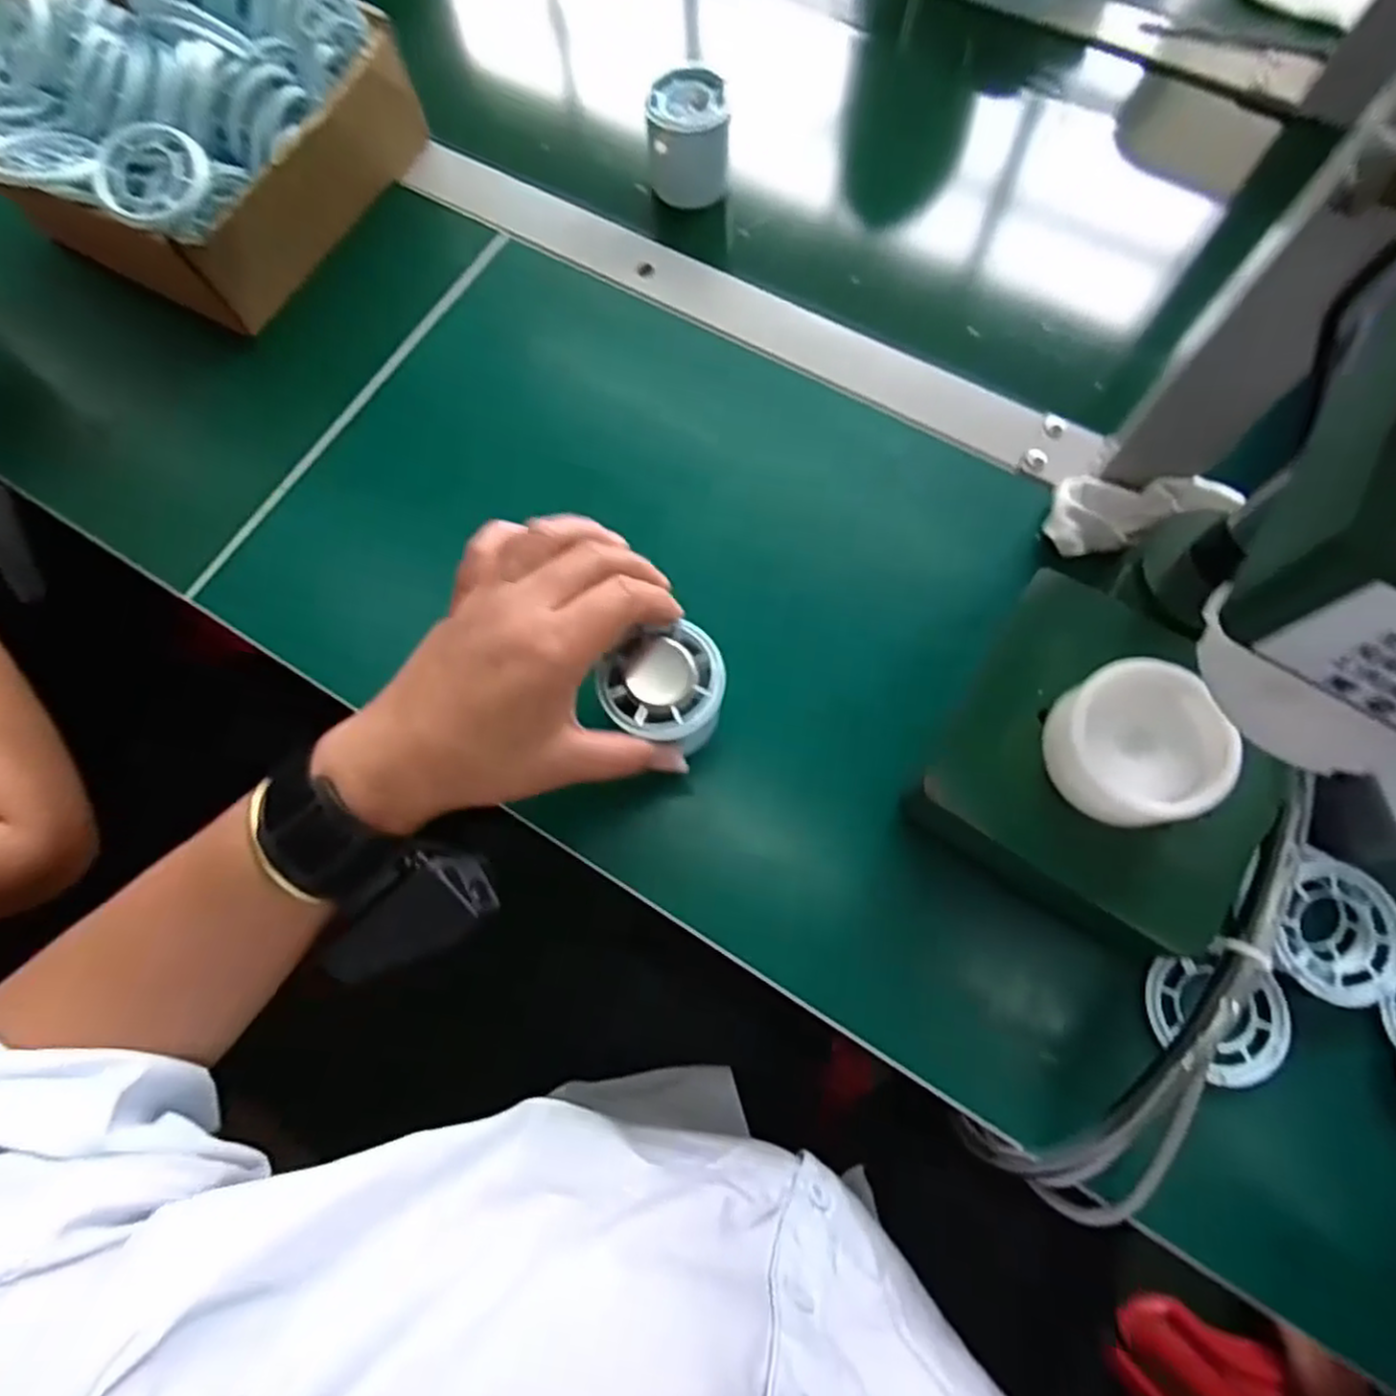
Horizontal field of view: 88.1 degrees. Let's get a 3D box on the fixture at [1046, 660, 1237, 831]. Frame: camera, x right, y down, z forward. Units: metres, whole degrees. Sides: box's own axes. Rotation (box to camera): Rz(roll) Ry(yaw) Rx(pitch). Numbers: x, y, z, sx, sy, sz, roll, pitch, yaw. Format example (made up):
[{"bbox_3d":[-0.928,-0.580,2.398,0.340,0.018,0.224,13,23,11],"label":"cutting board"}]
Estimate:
[{"bbox_3d":[0.177,0.018,0.285,0.064,0.033,0.059,-1,73,2],"label":"fixture"}]

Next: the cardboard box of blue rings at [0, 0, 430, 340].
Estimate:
[{"bbox_3d":[-0.312,-0.341,0.436,0.206,0.101,0.198,24,75,9],"label":"cardboard box of blue rings"}]

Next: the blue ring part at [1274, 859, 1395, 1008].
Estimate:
[{"bbox_3d":[0.273,0.101,0.308,0.054,0.014,0.054,-1,73,2],"label":"blue ring part"}]

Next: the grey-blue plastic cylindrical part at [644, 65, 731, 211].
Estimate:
[{"bbox_3d":[-0.008,-0.348,0.451,0.050,0.052,0.049,-10,72,-1],"label":"grey-blue plastic cylindrical part"}]

